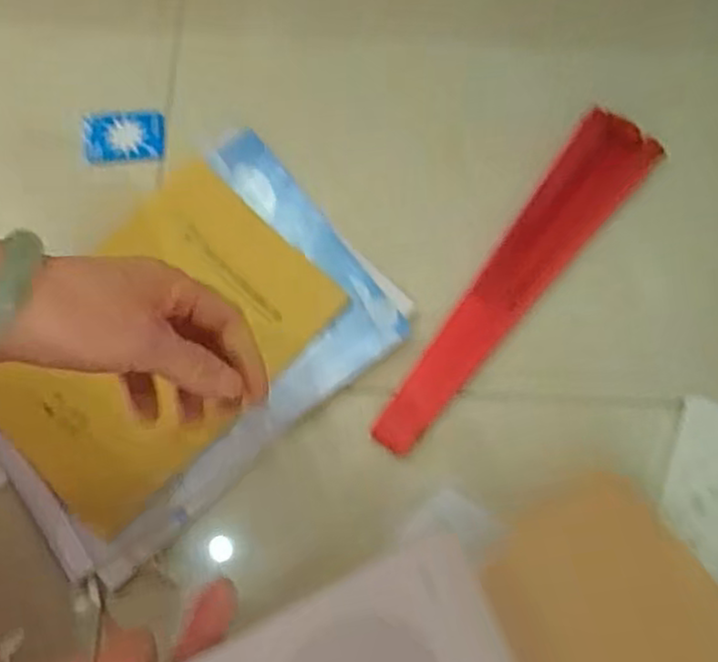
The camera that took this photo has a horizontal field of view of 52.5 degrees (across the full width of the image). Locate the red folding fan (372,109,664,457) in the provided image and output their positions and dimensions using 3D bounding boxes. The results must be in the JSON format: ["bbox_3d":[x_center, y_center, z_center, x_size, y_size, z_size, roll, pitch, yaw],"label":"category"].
[{"bbox_3d":[0.106,-0.031,0.484,0.049,0.020,0.274,35,78,9],"label":"red folding fan"}]

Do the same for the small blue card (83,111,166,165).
[{"bbox_3d":[-0.170,-0.140,0.526,0.057,0.004,0.039,-4,75,0],"label":"small blue card"}]

